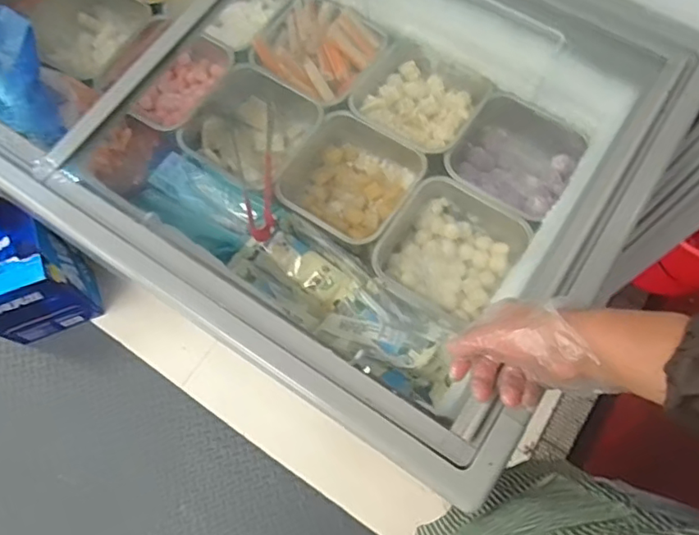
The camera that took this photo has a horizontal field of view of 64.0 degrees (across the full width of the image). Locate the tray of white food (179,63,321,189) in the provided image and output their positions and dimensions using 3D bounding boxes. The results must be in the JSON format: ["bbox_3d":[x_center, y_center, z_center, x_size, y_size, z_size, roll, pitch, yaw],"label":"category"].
[{"bbox_3d":[-0.144,-0.206,0.858,0.167,0.071,0.182,33,74,12],"label":"tray of white food"}]

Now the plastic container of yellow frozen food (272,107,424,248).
[{"bbox_3d":[0.002,-0.124,0.827,0.175,0.085,0.186,35,75,13],"label":"plastic container of yellow frozen food"}]

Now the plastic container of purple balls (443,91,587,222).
[{"bbox_3d":[0.239,-0.153,0.834,0.161,0.114,0.175,34,74,12],"label":"plastic container of purple balls"}]

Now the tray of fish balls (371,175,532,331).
[{"bbox_3d":[0.134,-0.017,0.776,0.165,0.075,0.178,34,74,12],"label":"tray of fish balls"}]

